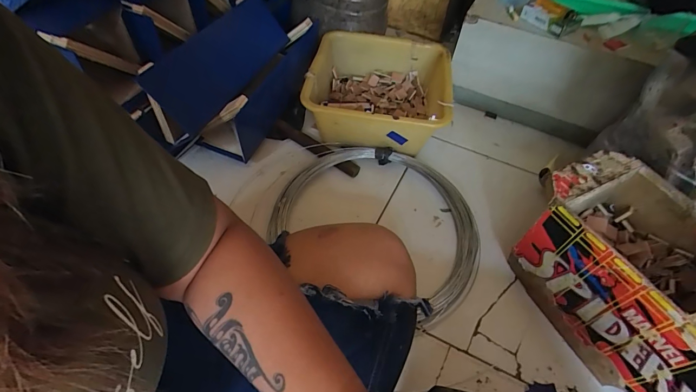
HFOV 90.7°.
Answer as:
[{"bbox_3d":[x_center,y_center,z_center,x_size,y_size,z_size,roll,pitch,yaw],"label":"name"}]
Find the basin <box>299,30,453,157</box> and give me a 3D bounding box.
[{"bbox_3d":[0.068,-0.201,0.709,0.271,0.139,0.274,1,53,-2],"label":"basin"}]

